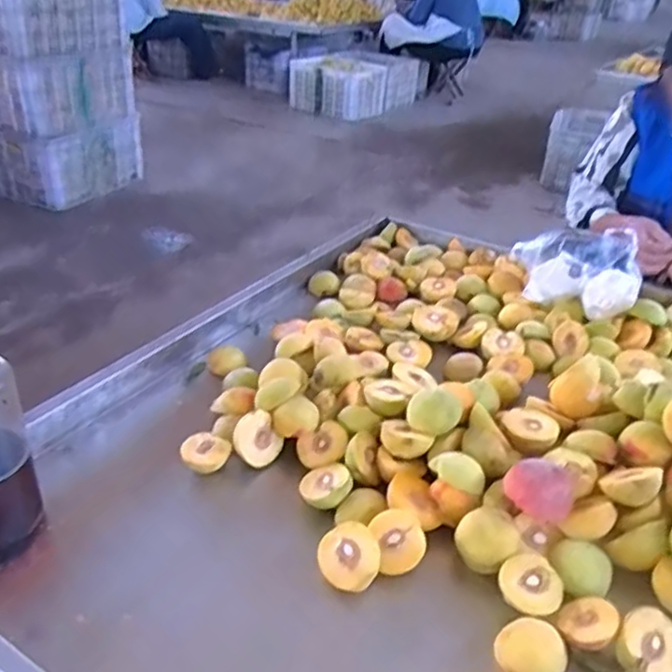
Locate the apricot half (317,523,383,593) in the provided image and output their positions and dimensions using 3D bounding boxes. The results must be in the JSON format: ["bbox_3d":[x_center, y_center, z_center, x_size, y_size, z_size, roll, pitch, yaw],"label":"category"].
[{"bbox_3d":[0.016,0.228,0.684,0.061,0.027,0.062,-6,66,14],"label":"apricot half"}]

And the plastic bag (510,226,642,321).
[{"bbox_3d":[0.399,-0.111,1.096,0.193,0.103,0.135,9,32,9],"label":"plastic bag"}]

